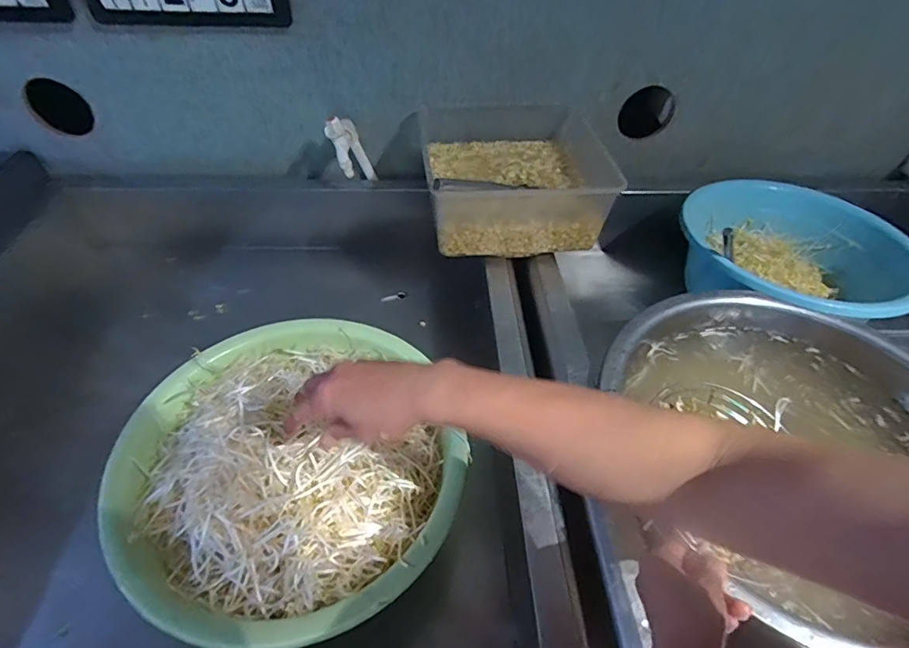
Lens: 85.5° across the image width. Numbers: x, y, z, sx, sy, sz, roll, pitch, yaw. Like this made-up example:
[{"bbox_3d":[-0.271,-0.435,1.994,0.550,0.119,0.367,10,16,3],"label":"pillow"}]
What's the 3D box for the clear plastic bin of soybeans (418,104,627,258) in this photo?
[{"bbox_3d":[0.088,-0.271,0.885,0.317,0.126,0.306,-2,49,-6],"label":"clear plastic bin of soybeans"}]

